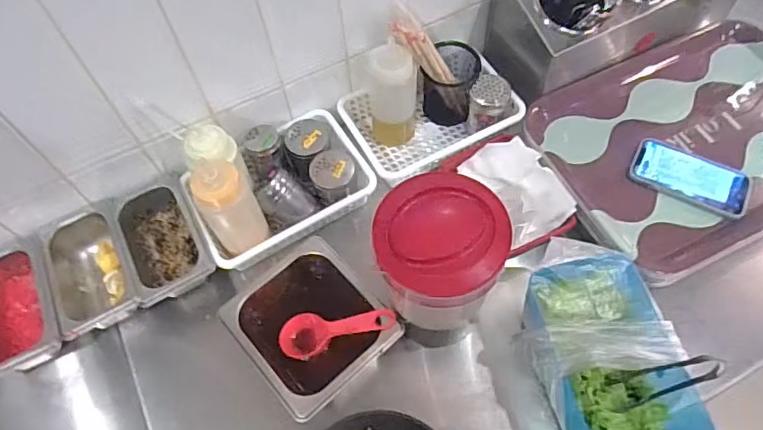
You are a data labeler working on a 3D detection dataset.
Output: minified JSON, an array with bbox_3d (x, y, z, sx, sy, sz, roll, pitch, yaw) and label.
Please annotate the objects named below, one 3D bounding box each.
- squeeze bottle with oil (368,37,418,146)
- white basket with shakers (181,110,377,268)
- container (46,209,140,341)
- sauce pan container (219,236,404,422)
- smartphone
[{"bbox_3d":[0.017,-0.173,0.796,0.073,0.178,0.051,-4,60,2],"label":"squeeze bottle with oil"},{"bbox_3d":[-0.148,-0.070,0.723,0.239,0.153,0.151,-29,62,-12],"label":"white basket with shakers"},{"bbox_3d":[-0.385,0.078,0.740,0.102,0.071,0.171,-24,61,-10],"label":"container"},{"bbox_3d":[-0.086,0.156,0.715,0.161,0.122,0.177,-38,64,-17],"label":"sauce pan container"},{"bbox_3d":[0.417,-0.054,0.742,0.147,0.018,0.081,21,66,14],"label":"smartphone"}]

